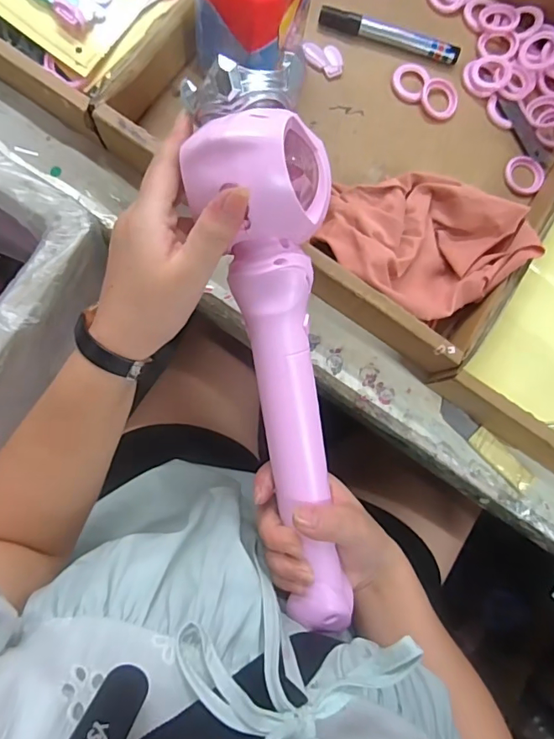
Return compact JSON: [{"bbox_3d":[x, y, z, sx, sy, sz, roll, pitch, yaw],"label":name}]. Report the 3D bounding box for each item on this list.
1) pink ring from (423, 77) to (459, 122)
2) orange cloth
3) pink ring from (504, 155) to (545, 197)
[{"bbox_3d":[0.155,-0.255,0.455,0.035,0.006,0.040,13,82,-4],"label":"pink ring"},{"bbox_3d":[0.122,-0.109,0.406,0.162,0.053,0.134,-21,86,-8],"label":"orange cloth"},{"bbox_3d":[0.235,-0.185,0.458,0.036,0.006,0.038,1,83,-6],"label":"pink ring"}]

